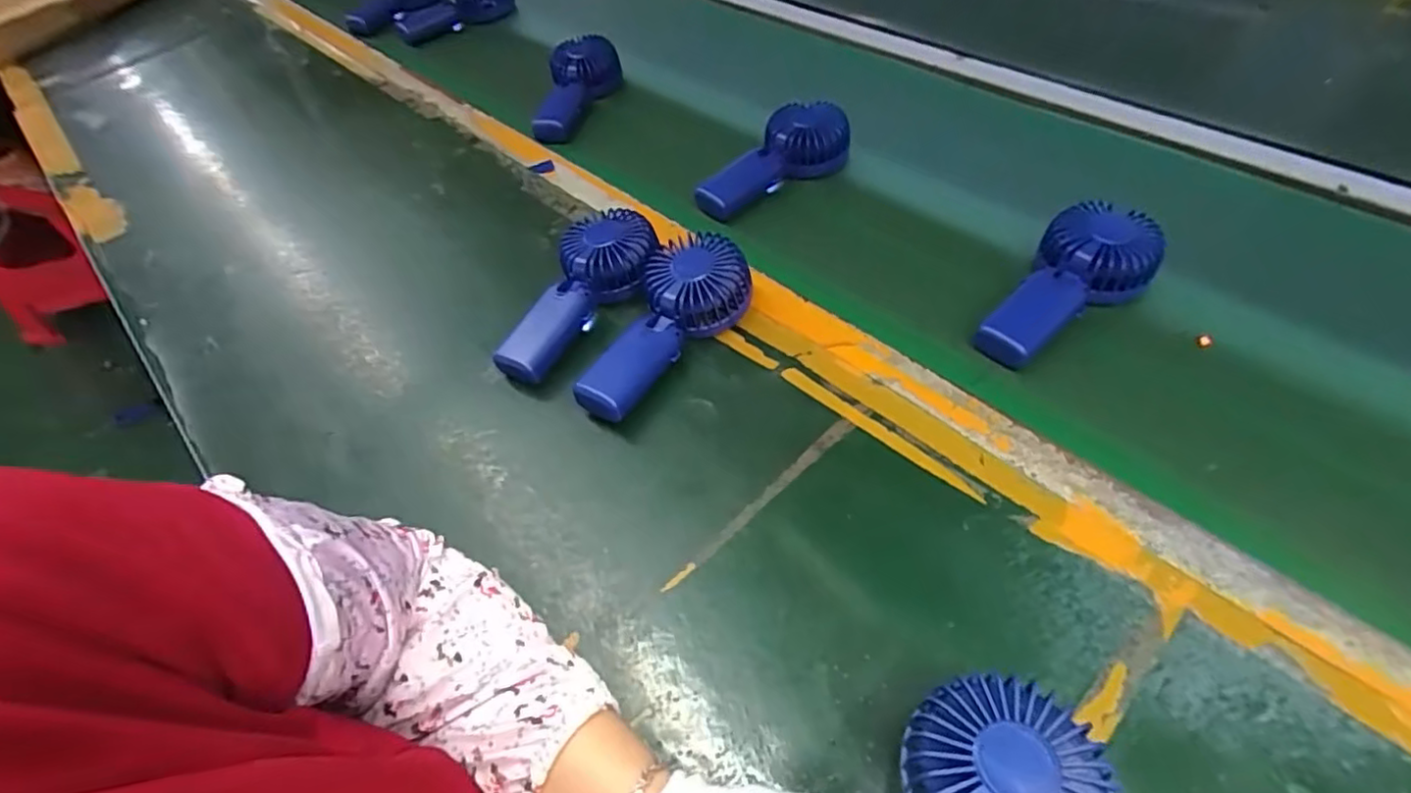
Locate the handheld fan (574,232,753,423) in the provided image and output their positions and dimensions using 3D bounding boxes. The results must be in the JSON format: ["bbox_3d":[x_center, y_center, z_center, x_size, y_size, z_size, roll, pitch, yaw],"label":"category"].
[{"bbox_3d":[-0.037,-0.055,0.515,0.080,0.044,0.178,28,70,26],"label":"handheld fan"}]

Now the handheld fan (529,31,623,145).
[{"bbox_3d":[-0.164,-0.371,0.786,0.075,0.051,0.166,13,66,16],"label":"handheld fan"}]

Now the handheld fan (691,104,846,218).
[{"bbox_3d":[0.065,-0.241,0.666,0.171,0.050,0.076,-34,53,-7],"label":"handheld fan"}]

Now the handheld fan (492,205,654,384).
[{"bbox_3d":[-0.110,-0.087,0.546,0.073,0.043,0.178,26,72,25],"label":"handheld fan"}]

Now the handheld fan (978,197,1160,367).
[{"bbox_3d":[0.283,-0.087,0.506,0.175,0.041,0.072,-39,55,-11],"label":"handheld fan"}]

